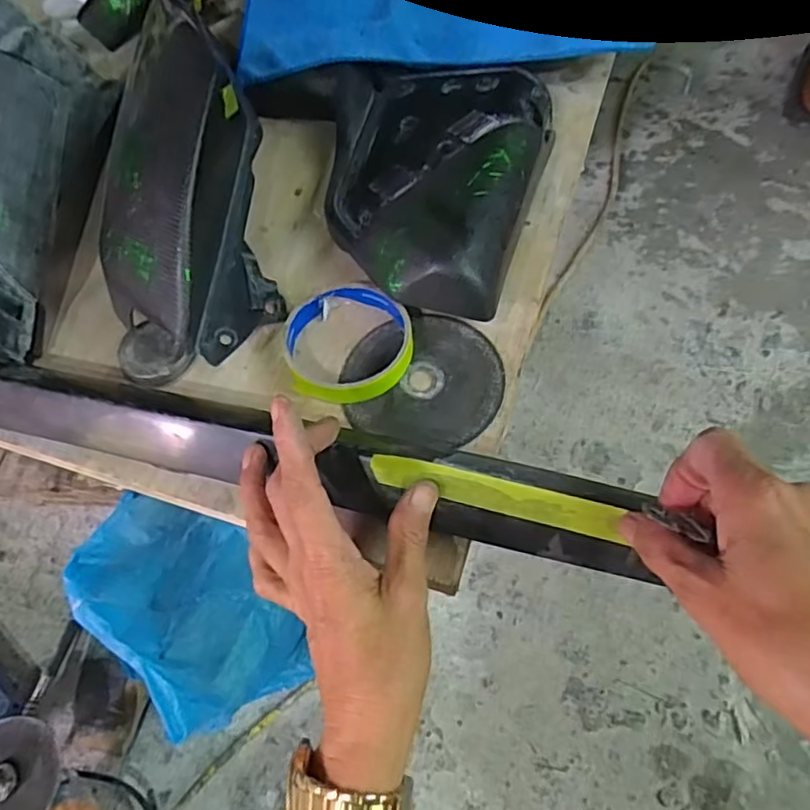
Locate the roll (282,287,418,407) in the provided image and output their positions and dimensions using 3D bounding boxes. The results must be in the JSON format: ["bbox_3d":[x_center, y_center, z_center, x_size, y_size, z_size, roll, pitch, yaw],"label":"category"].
[{"bbox_3d":[-0.036,-0.041,0.409,0.082,0.019,0.081,-2,59,3],"label":"roll"}]

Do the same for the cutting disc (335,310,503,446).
[{"bbox_3d":[0.012,-0.018,0.408,0.101,0.006,0.094,-2,59,3],"label":"cutting disc"}]

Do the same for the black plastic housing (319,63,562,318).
[{"bbox_3d":[0.010,-0.166,0.464,0.165,0.059,0.214,15,61,12],"label":"black plastic housing"}]

